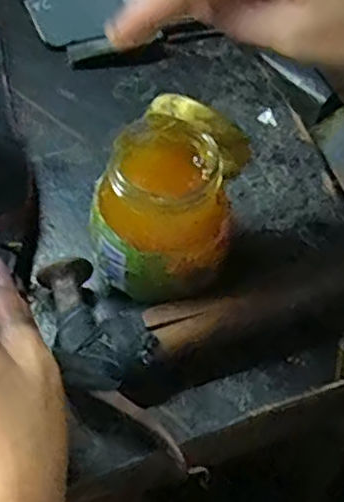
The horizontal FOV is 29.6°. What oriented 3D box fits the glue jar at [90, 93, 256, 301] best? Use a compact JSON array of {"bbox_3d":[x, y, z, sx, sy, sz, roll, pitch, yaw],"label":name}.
[{"bbox_3d":[-0.003,-0.022,0.321,0.065,0.075,0.072,18,60,6],"label":"glue jar"}]

